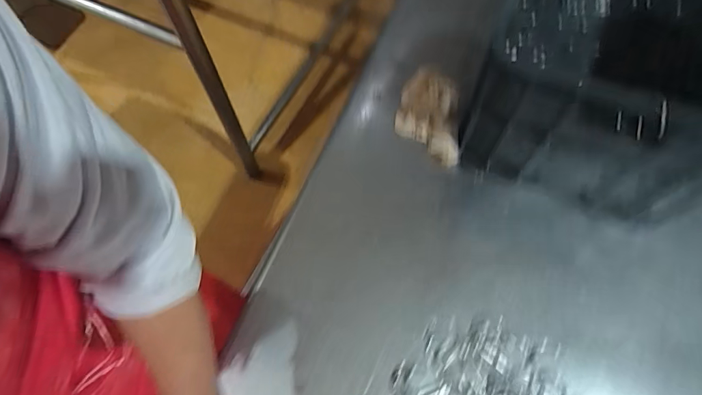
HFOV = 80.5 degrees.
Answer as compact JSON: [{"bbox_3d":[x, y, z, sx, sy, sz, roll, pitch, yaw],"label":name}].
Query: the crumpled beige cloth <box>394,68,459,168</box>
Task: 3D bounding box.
[{"bbox_3d":[0.136,-0.146,0.740,0.110,0.046,0.187,3,67,3],"label":"crumpled beige cloth"}]

